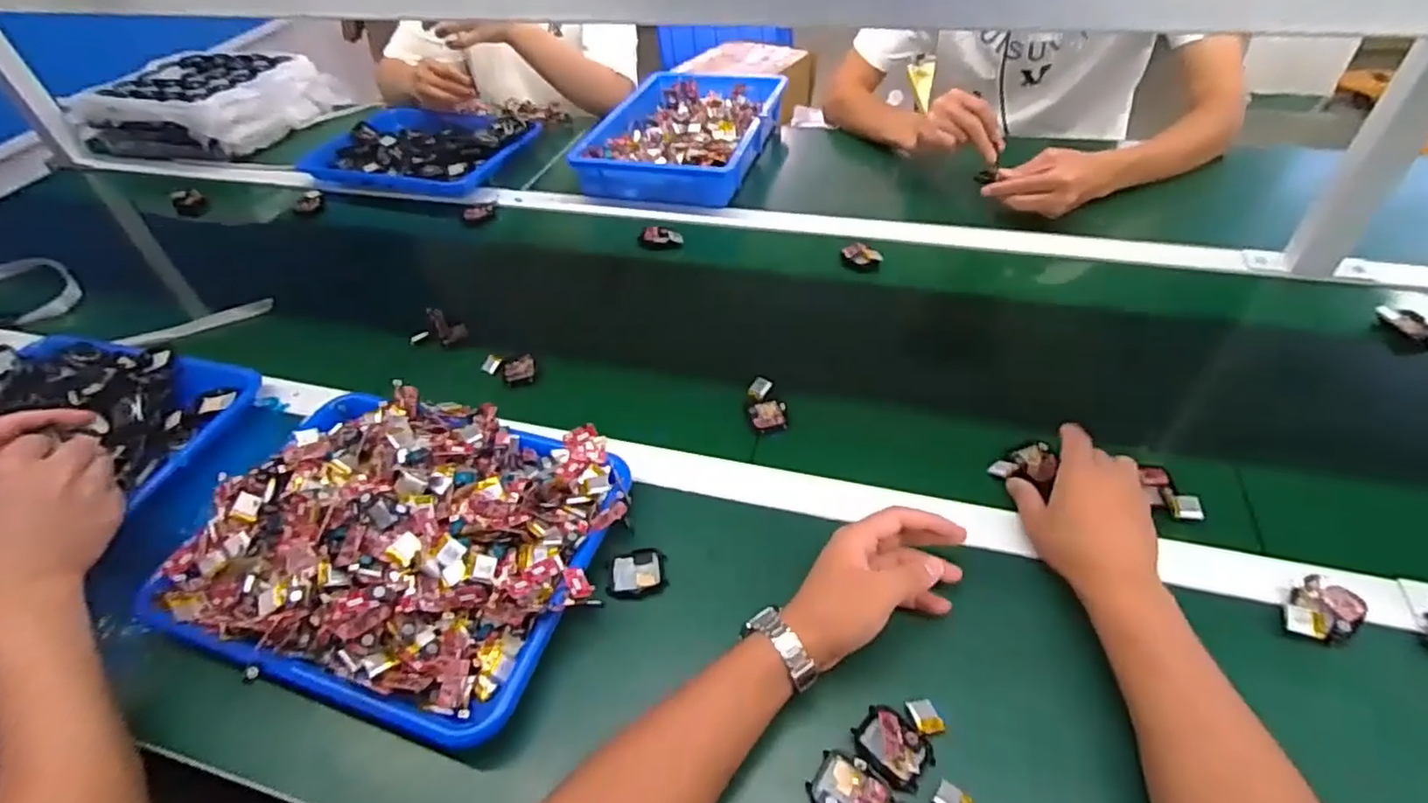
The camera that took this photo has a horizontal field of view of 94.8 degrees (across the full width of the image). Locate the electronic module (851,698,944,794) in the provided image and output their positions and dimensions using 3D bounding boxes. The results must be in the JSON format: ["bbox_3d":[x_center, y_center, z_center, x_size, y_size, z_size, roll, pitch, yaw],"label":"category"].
[{"bbox_3d":[0.121,0.216,0.432,0.053,0.013,0.057,32,57,31],"label":"electronic module"}]

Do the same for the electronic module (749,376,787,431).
[{"bbox_3d":[0.052,0.001,0.647,0.034,0.018,0.059,-6,46,0],"label":"electronic module"}]

